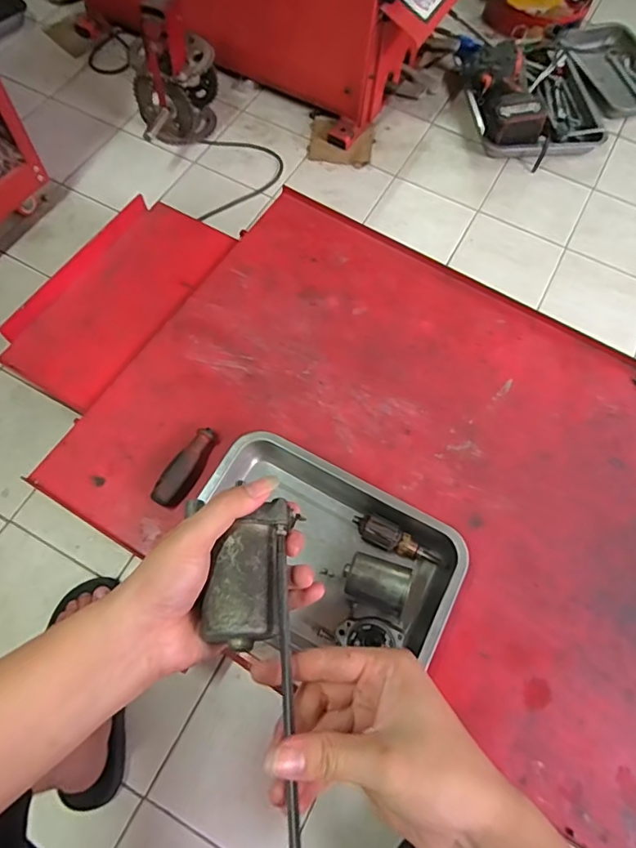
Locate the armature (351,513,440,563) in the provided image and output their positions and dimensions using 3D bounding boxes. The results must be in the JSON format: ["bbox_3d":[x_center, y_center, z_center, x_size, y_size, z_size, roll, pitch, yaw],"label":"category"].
[{"bbox_3d":[0.095,0.144,0.641,0.111,0.030,0.033,25,67,7],"label":"armature"}]

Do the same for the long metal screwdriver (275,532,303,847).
[{"bbox_3d":[-0.017,0.165,0.291,0.008,0.009,0.214,-5,58,-2],"label":"long metal screwdriver"}]

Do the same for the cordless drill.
[{"bbox_3d":[0.423,-0.745,1.198,0.130,0.100,0.257,-6,67,-6],"label":"cordless drill"}]

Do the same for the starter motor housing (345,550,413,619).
[{"bbox_3d":[0.067,0.185,0.606,0.077,0.058,0.054,23,67,7],"label":"starter motor housing"}]

